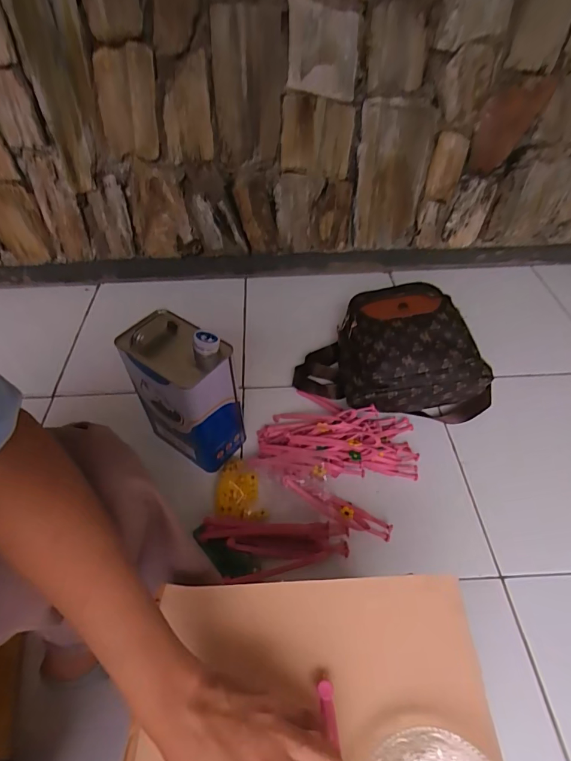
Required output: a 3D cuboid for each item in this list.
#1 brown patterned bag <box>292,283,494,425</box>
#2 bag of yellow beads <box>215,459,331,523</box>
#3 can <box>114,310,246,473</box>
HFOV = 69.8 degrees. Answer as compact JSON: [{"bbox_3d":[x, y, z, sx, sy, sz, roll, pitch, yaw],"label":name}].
[{"bbox_3d":[0.209,-0.069,0.833,0.375,0.159,0.267,1,49,1],"label":"brown patterned bag"},{"bbox_3d":[-0.021,0.181,0.687,0.196,0.040,0.105,3,49,3],"label":"bag of yellow beads"},{"bbox_3d":[-0.165,0.015,0.679,0.158,0.235,0.108,26,54,21],"label":"can"}]

